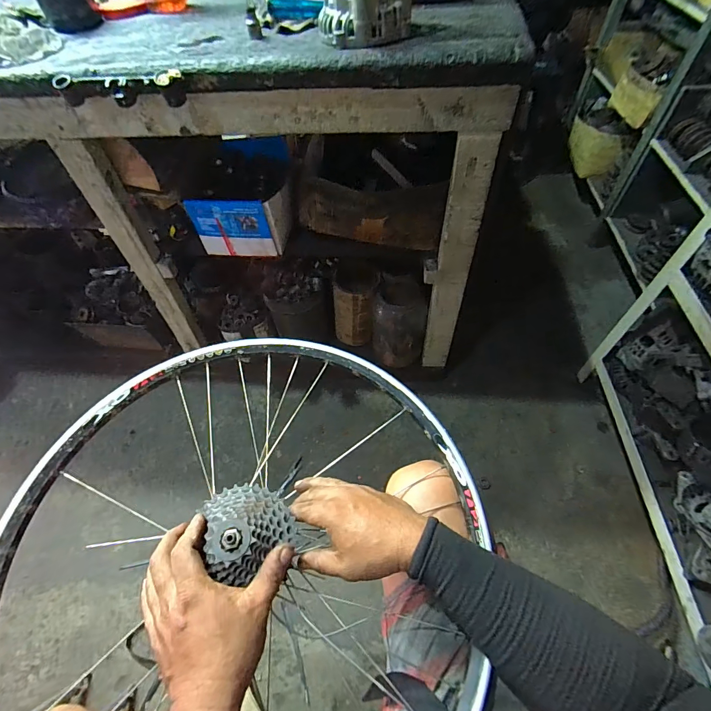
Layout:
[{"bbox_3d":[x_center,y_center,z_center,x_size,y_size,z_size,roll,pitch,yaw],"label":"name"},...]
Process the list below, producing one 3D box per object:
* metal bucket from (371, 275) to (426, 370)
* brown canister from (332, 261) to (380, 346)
[{"bbox_3d":[0.124,-0.089,1.051,0.141,0.214,0.154,-1,53,1],"label":"metal bucket"},{"bbox_3d":[0.002,-0.142,1.082,0.129,0.210,0.135,-3,53,0],"label":"brown canister"}]

